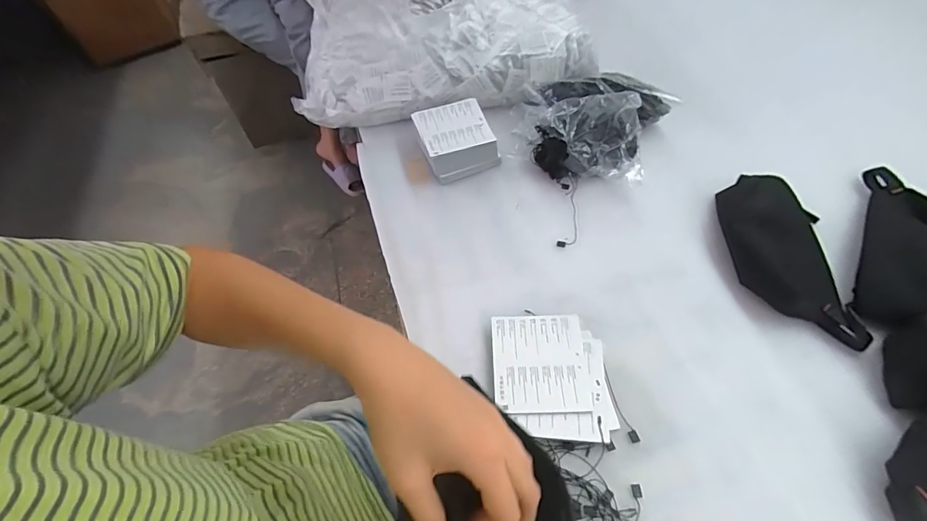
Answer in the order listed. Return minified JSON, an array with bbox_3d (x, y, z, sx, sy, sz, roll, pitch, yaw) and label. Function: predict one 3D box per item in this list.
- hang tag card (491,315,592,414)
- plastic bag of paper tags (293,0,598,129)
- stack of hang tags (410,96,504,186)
[{"bbox_3d":[0.074,0.100,0.436,0.089,0.004,0.099,-2,57,4],"label":"hang tag card"},{"bbox_3d":[-0.043,-0.362,0.716,0.442,0.109,0.326,-5,55,2],"label":"plastic bag of paper tags"},{"bbox_3d":[-0.011,-0.167,0.609,0.096,0.057,0.104,-19,56,-8],"label":"stack of hang tags"}]

